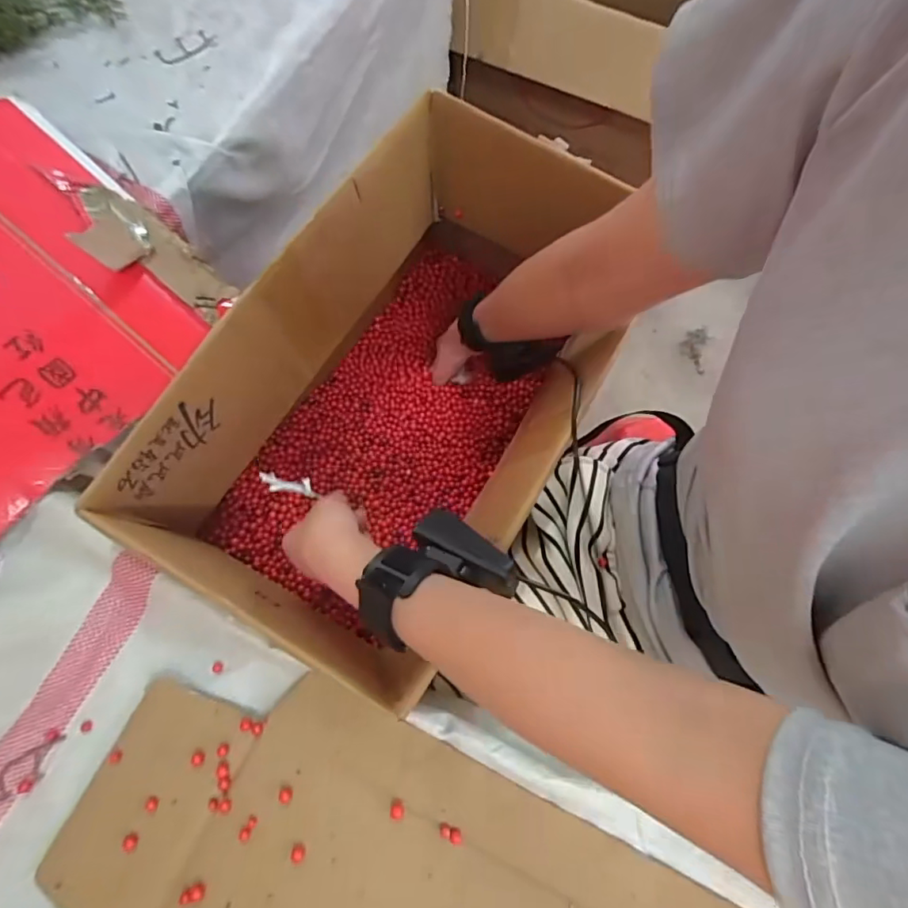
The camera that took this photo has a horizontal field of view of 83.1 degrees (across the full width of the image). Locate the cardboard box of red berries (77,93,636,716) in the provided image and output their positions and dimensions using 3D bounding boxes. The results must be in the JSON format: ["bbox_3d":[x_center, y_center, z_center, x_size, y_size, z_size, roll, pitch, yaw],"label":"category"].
[{"bbox_3d":[-0.028,-0.067,0.490,0.244,0.231,0.467,33,77,7],"label":"cardboard box of red berries"}]

